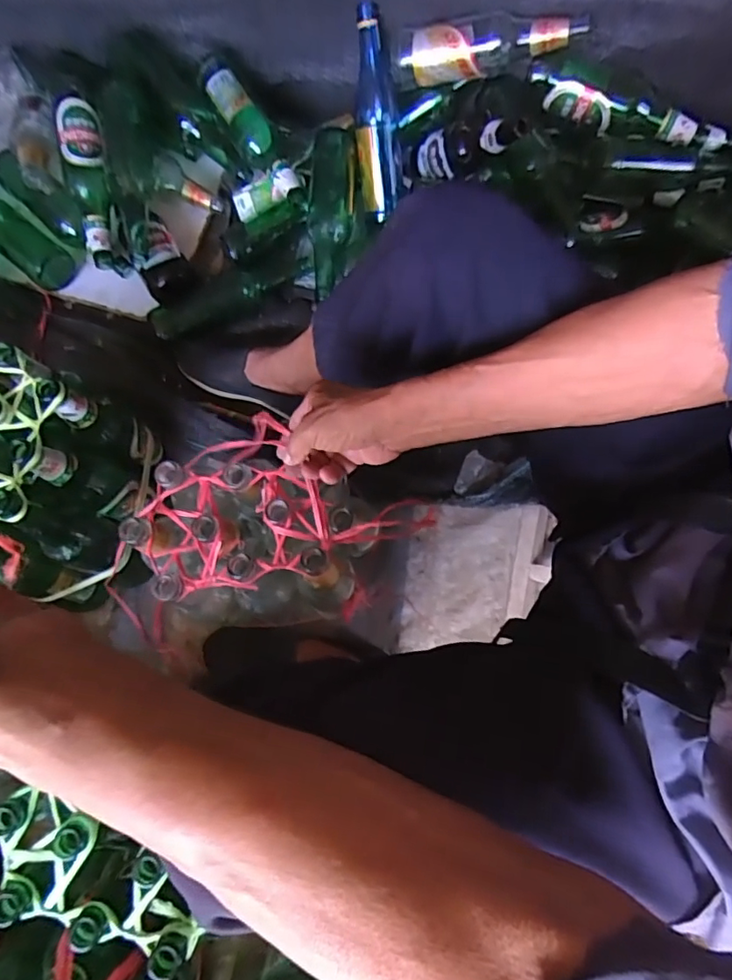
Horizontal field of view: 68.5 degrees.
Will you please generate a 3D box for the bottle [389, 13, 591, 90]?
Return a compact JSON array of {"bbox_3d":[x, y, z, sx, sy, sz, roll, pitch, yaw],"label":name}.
[{"bbox_3d":[0.161,-0.608,0.731,0.259,0.061,0.060,4,75,18],"label":"bottle"}]

